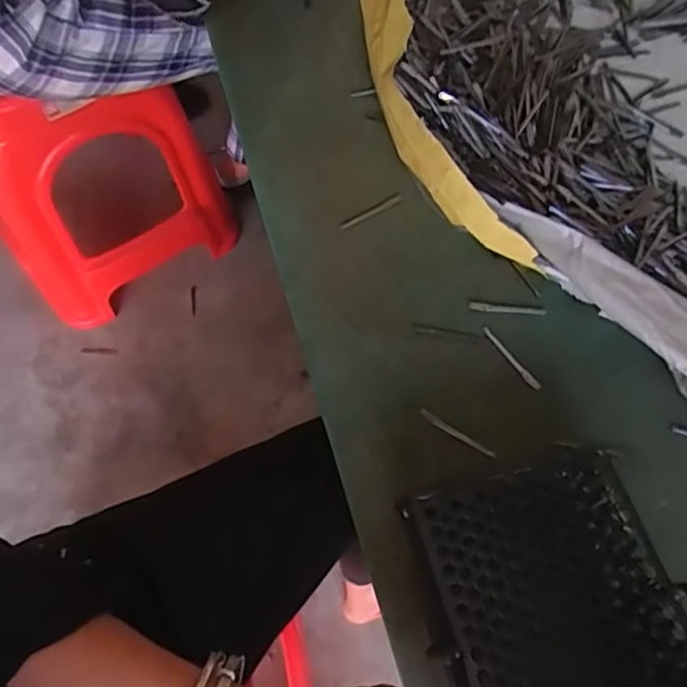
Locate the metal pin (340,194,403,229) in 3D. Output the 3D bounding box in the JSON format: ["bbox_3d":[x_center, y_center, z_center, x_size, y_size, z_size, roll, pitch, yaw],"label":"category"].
[{"bbox_3d":[0.027,-0.125,0.562,0.068,0.004,0.007,-29,72,-13],"label":"metal pin"}]

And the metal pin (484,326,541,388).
[{"bbox_3d":[0.140,0.012,0.496,0.007,0.007,0.067,-31,72,-14],"label":"metal pin"}]

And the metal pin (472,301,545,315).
[{"bbox_3d":[0.142,-0.030,0.511,0.064,0.004,0.009,5,67,0],"label":"metal pin"}]

